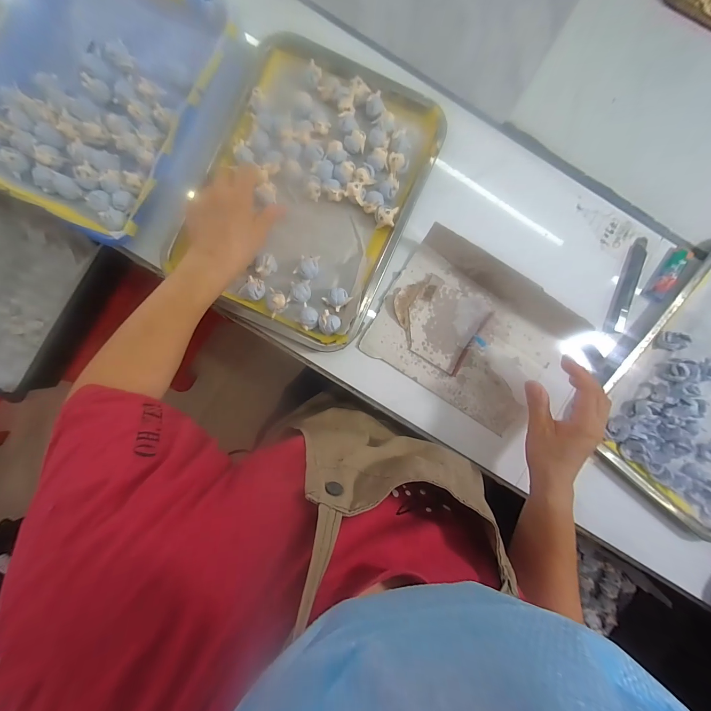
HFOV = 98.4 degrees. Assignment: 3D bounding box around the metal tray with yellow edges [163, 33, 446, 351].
[{"bbox_3d":[-0.059,-0.203,0.395,0.259,0.030,0.346,22,89,-3],"label":"metal tray with yellow edges"}]

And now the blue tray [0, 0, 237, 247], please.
[{"bbox_3d":[-0.319,-0.329,0.376,0.256,0.026,0.329,27,89,-3],"label":"blue tray"}]

